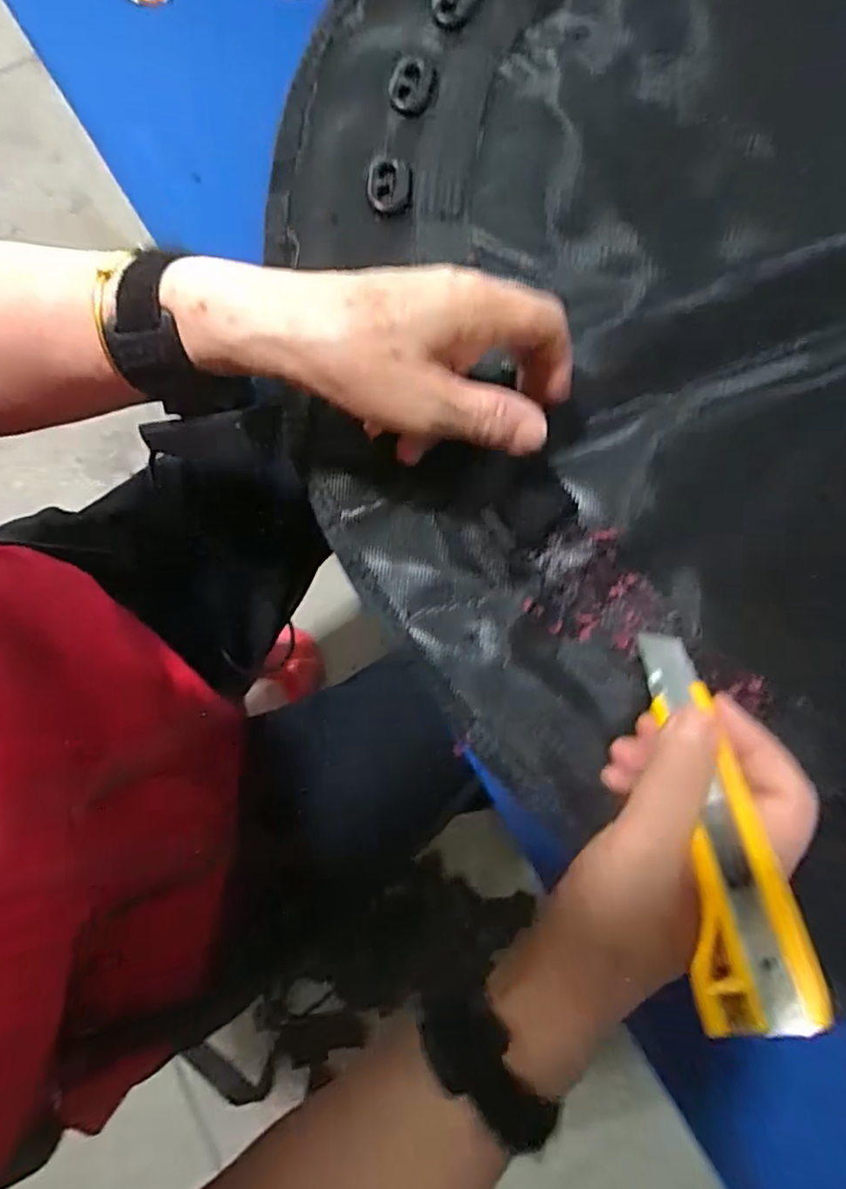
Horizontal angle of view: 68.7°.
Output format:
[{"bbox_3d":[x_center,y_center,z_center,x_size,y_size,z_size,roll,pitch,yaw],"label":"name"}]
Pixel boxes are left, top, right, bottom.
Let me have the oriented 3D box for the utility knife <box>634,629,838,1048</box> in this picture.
[{"bbox_3d":[0.117,0.087,0.255,0.040,0.015,0.154,-21,51,25],"label":"utility knife"}]

